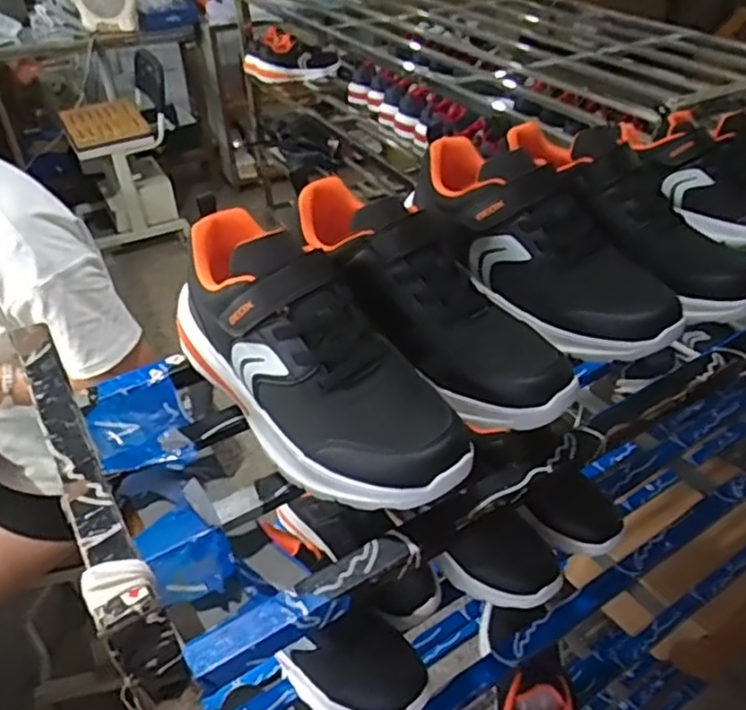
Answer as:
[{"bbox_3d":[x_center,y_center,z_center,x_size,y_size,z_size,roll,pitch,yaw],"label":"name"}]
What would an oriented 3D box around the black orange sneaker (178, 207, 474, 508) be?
[{"bbox_3d":[-0.047,0.009,0.436,0.080,0.121,0.251,-28,59,-37],"label":"black orange sneaker"}]

